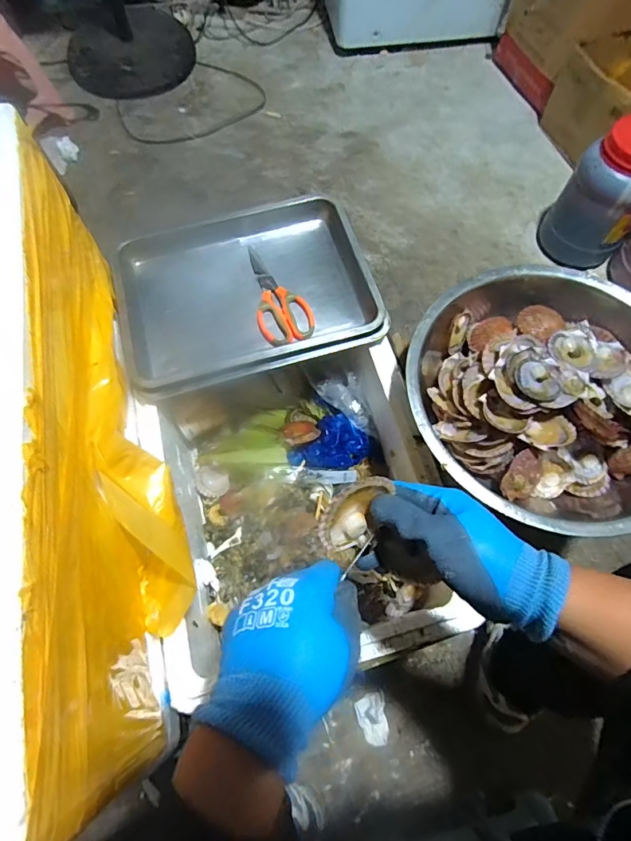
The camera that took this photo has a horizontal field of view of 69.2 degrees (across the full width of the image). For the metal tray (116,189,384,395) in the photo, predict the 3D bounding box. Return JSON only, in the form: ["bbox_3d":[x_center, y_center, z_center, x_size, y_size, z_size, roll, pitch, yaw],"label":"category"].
[{"bbox_3d":[-0.111,-0.214,0.727,0.380,0.042,0.319,-15,68,-7],"label":"metal tray"}]

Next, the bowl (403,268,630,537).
[{"bbox_3d":[0.307,-0.029,0.619,0.365,0.100,0.360,0,67,0],"label":"bowl"}]

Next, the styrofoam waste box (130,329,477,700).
[{"bbox_3d":[-0.034,0.108,0.714,0.374,0.198,0.447,-10,67,-5],"label":"styrofoam waste box"}]

